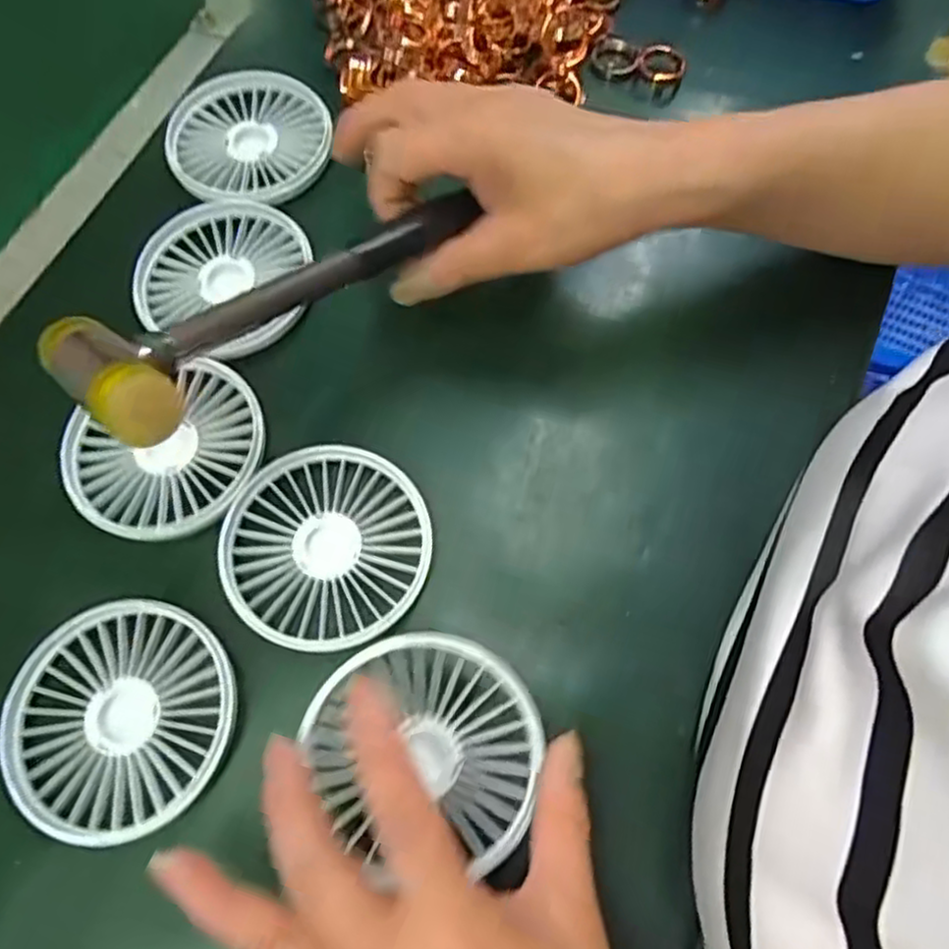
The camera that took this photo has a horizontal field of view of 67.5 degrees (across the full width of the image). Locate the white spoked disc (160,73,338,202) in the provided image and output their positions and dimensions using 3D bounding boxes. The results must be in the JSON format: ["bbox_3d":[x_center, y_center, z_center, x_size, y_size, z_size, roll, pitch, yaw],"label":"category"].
[{"bbox_3d":[-0.125,-0.185,0.392,0.089,0.012,0.088,17,70,7],"label":"white spoked disc"}]

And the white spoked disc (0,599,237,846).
[{"bbox_3d":[-0.142,0.096,0.283,0.088,0.010,0.086,0,69,0],"label":"white spoked disc"}]

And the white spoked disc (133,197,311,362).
[{"bbox_3d":[-0.126,-0.102,0.359,0.085,0.011,0.080,0,69,0],"label":"white spoked disc"}]

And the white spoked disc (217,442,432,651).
[{"bbox_3d":[-0.064,0.031,0.311,0.086,0.012,0.086,0,69,0],"label":"white spoked disc"}]

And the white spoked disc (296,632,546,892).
[{"bbox_3d":[-0.018,0.102,0.264,0.085,0.021,0.079,0,69,0],"label":"white spoked disc"}]

